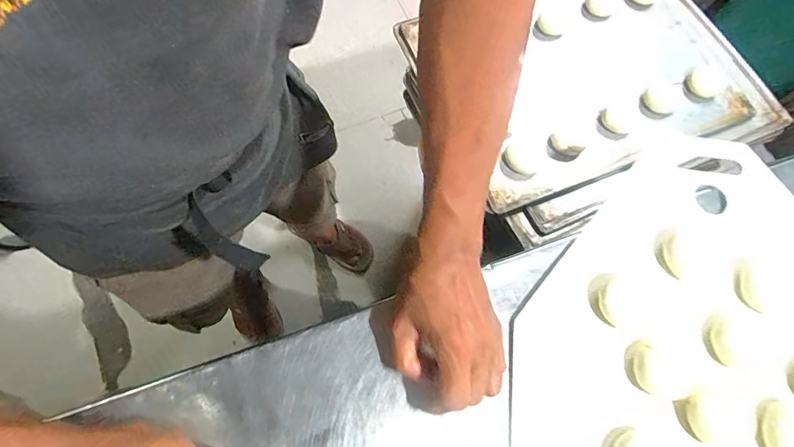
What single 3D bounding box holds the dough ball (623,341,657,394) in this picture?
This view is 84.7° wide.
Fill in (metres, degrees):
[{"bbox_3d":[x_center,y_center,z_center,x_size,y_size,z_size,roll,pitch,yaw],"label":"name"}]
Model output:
[{"bbox_3d":[0.208,0.122,0.370,0.016,0.021,0.041,-2,70,-3],"label":"dough ball"}]

